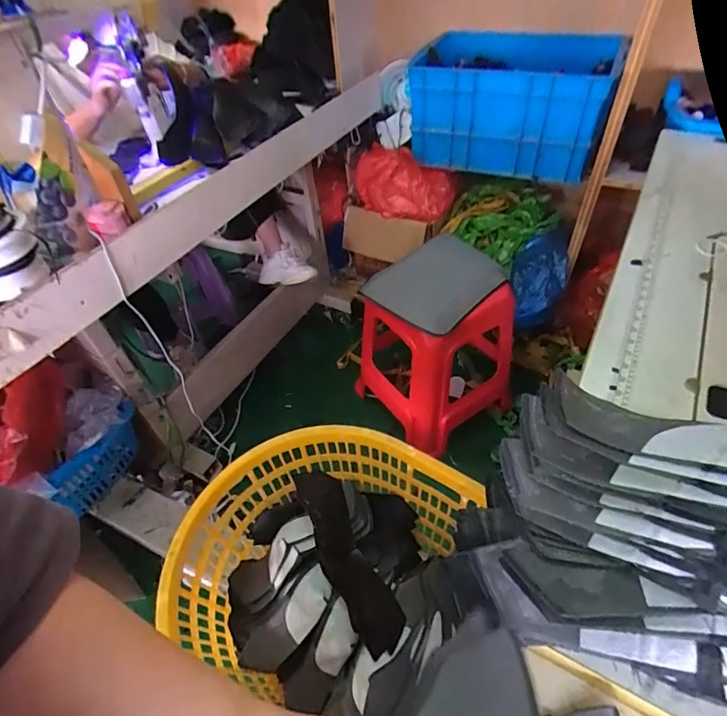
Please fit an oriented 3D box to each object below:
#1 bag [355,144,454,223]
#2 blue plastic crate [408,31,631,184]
[{"bbox_3d":[0.134,-0.605,1.553,0.362,0.230,0.119,8,48,14],"label":"bag"},{"bbox_3d":[0.390,-0.689,1.244,0.522,0.315,0.328,11,49,16],"label":"blue plastic crate"}]

